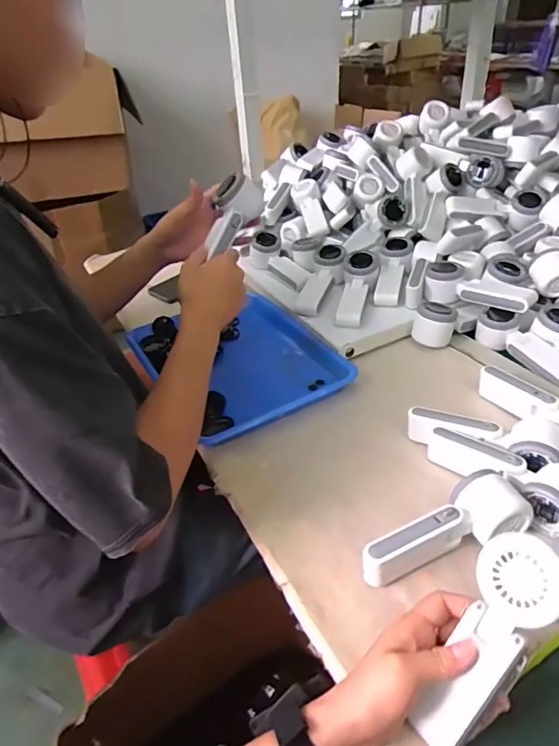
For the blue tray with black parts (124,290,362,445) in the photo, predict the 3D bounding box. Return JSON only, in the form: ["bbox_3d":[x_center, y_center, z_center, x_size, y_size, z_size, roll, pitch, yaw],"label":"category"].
[{"bbox_3d":[-0.063,-0.019,0.749,0.250,0.035,0.318,-23,40,-23],"label":"blue tray with black parts"}]

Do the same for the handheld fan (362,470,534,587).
[{"bbox_3d":[0.149,0.145,0.462,0.164,0.059,0.059,-12,37,-11],"label":"handheld fan"}]

